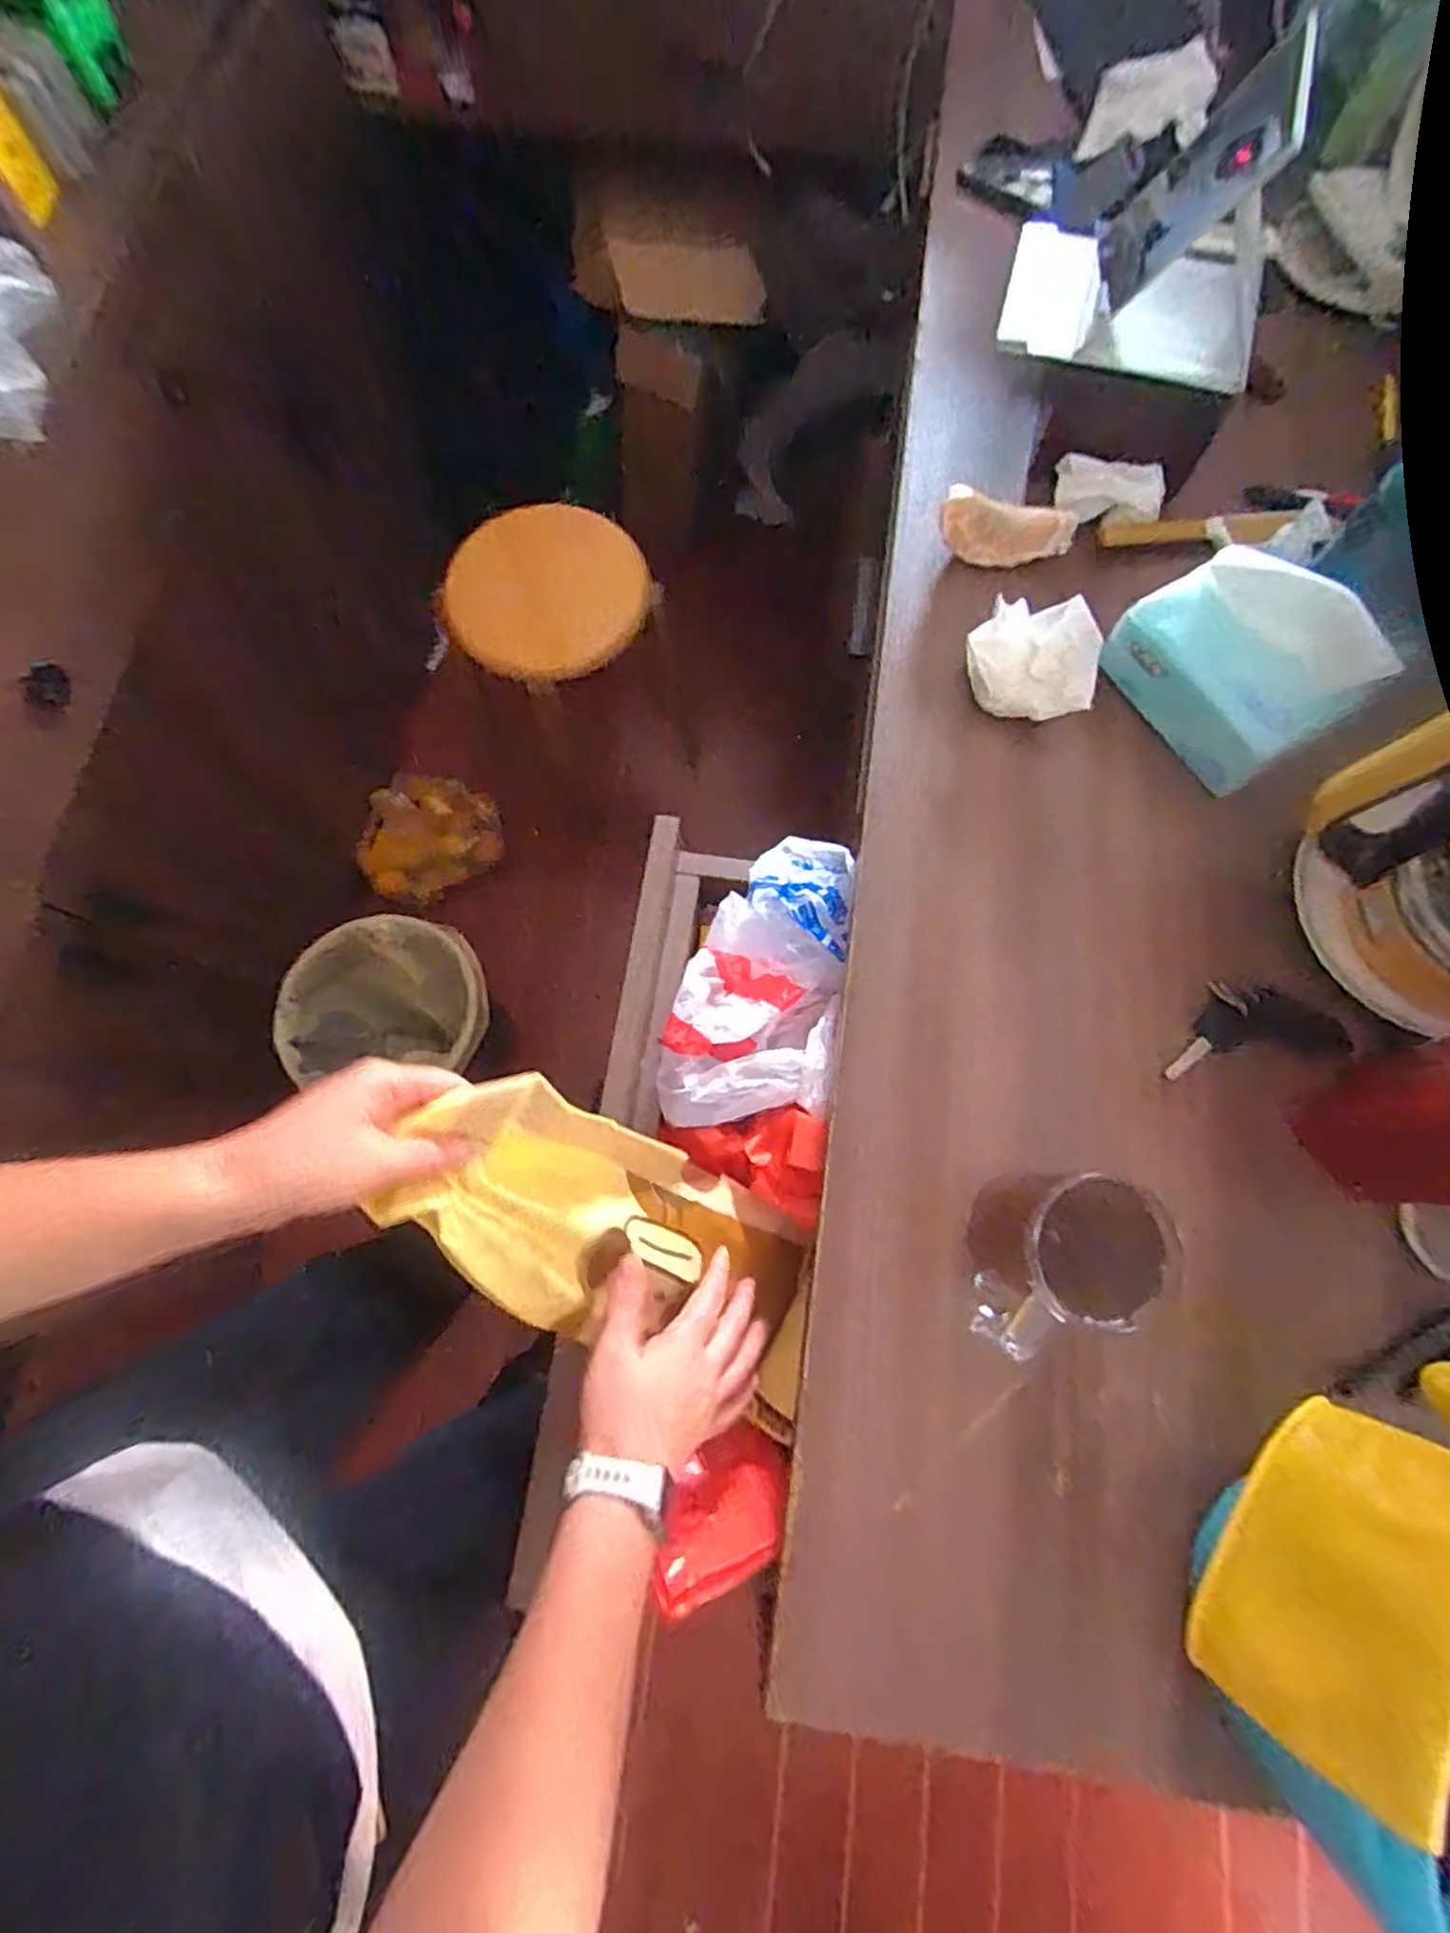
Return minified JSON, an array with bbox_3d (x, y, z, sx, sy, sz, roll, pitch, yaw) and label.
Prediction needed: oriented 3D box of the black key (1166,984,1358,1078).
[{"bbox_3d":[0.338,0.037,0.491,0.108,0.016,0.053,-7,75,-1],"label":"black key"}]

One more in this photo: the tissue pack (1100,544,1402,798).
[{"bbox_3d":[0.340,-0.205,0.516,0.096,0.088,0.149,-36,77,-8],"label":"tissue pack"}]

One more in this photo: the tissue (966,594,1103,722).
[{"bbox_3d":[0.219,-0.218,0.541,0.097,0.064,0.060,30,77,9],"label":"tissue"}]

